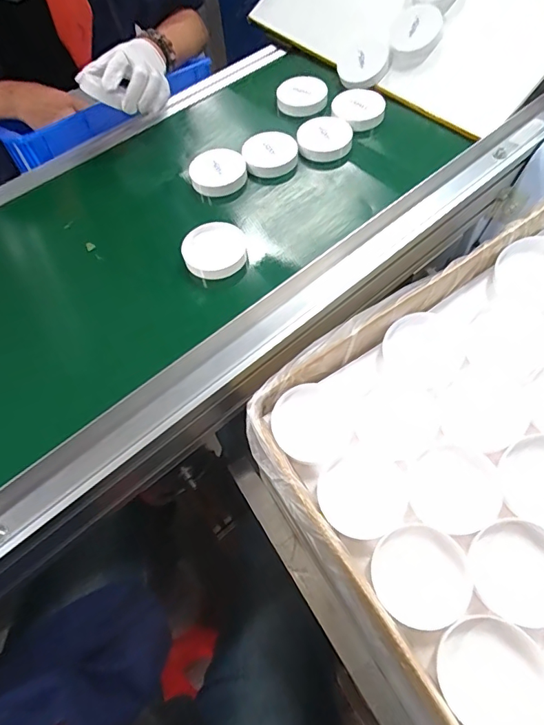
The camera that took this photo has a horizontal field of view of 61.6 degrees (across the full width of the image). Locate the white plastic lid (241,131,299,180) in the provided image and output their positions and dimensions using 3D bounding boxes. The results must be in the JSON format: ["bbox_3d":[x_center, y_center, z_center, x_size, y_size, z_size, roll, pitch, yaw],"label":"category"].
[{"bbox_3d":[-0.002,-0.295,0.645,0.076,0.021,0.071,-8,59,0],"label":"white plastic lid"}]

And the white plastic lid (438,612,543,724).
[{"bbox_3d":[0.163,0.231,0.336,0.074,0.017,0.073,-2,59,3],"label":"white plastic lid"}]

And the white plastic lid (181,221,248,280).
[{"bbox_3d":[-0.070,-0.140,0.558,0.075,0.014,0.073,-2,71,6],"label":"white plastic lid"}]

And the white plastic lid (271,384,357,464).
[{"bbox_3d":[0.041,0.057,0.446,0.079,0.010,0.076,-2,59,3],"label":"white plastic lid"}]

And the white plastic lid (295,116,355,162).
[{"bbox_3d":[0.078,-0.325,0.663,0.078,0.021,0.075,7,60,9],"label":"white plastic lid"}]

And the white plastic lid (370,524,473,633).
[{"bbox_3d":[0.122,0.174,0.373,0.075,0.012,0.075,-2,59,3],"label":"white plastic lid"}]

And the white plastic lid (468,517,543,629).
[{"bbox_3d":[0.202,0.167,0.366,0.076,0.016,0.075,-2,59,3],"label":"white plastic lid"}]

